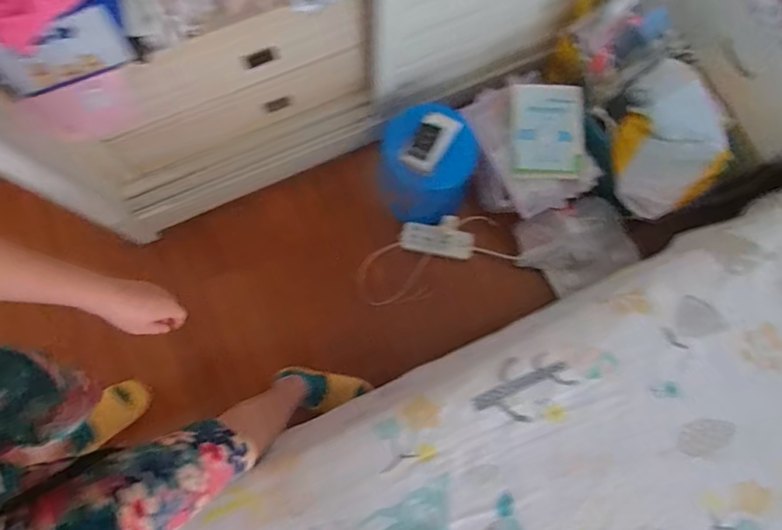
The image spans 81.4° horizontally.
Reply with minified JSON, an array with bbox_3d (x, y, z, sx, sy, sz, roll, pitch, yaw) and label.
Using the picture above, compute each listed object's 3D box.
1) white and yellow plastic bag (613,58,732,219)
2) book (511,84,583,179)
[{"bbox_3d":[0.619,-0.281,1.052,0.180,0.171,0.292,-25,80,-6],"label":"white and yellow plastic bag"},{"bbox_3d":[0.397,-0.346,1.163,0.179,0.052,0.247,0,77,8],"label":"book"}]

